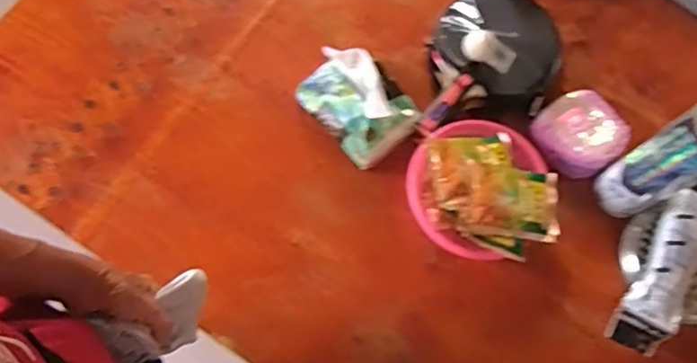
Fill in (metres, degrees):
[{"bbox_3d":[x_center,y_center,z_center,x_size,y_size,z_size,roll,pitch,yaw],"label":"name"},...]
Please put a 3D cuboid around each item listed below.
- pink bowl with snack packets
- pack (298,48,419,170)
[{"bbox_3d":[0.163,0.013,0.733,0.163,0.071,0.175,0,72,0],"label":"pink bowl with snack packets"},{"bbox_3d":[0.016,-0.105,0.751,0.107,0.110,0.135,-40,76,-12],"label":"pack"}]

